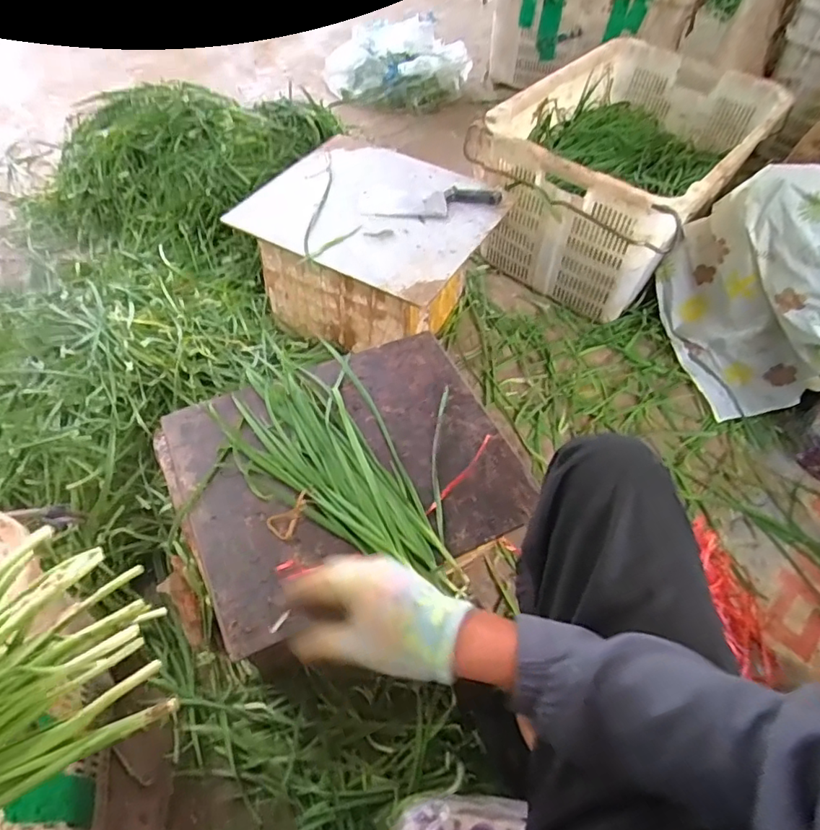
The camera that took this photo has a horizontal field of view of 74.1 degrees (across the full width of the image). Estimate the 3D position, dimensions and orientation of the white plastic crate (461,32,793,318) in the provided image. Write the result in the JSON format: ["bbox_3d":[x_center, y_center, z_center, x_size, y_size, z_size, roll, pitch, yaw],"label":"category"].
[{"bbox_3d":[0.476,-0.539,1.248,0.457,0.341,0.567,38,61,23],"label":"white plastic crate"}]

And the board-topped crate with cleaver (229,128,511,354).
[{"bbox_3d":[-0.074,-0.343,1.168,0.457,0.255,0.386,24,57,15],"label":"board-topped crate with cleaver"}]

